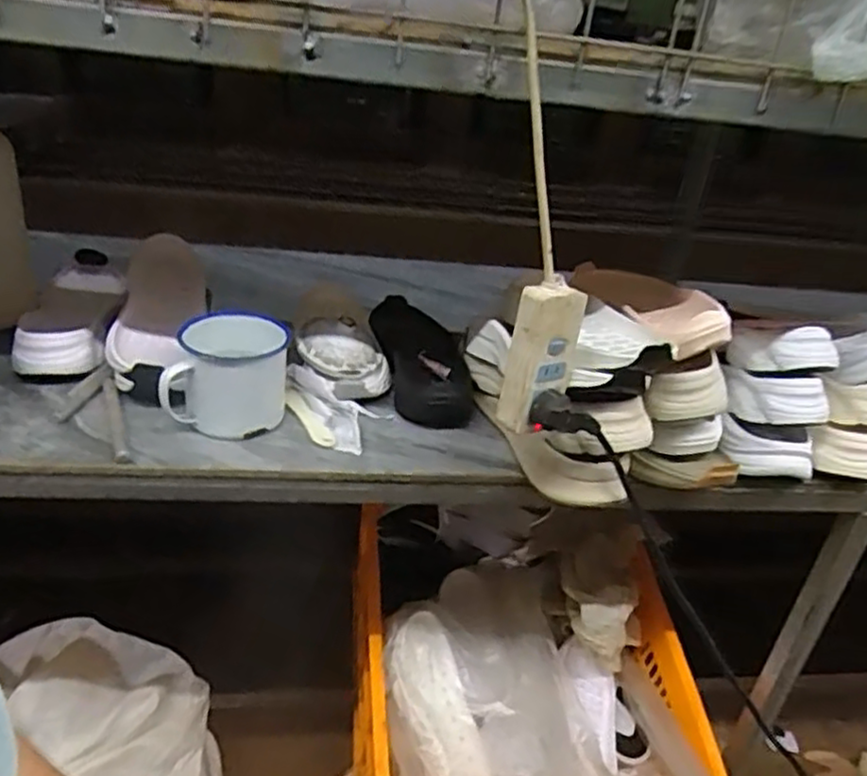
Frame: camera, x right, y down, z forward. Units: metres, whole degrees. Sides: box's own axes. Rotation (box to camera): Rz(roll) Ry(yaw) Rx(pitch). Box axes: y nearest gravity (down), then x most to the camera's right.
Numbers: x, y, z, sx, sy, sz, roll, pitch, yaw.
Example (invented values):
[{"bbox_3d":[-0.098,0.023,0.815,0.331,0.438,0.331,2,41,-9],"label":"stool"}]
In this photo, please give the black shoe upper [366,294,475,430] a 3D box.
[{"bbox_3d":[-0.021,-0.043,0.880,0.110,0.041,0.288,1,29,-13],"label":"black shoe upper"}]

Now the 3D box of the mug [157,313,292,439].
[{"bbox_3d":[-0.207,-0.018,0.731,0.111,0.093,0.096,11,28,5],"label":"mug"}]

